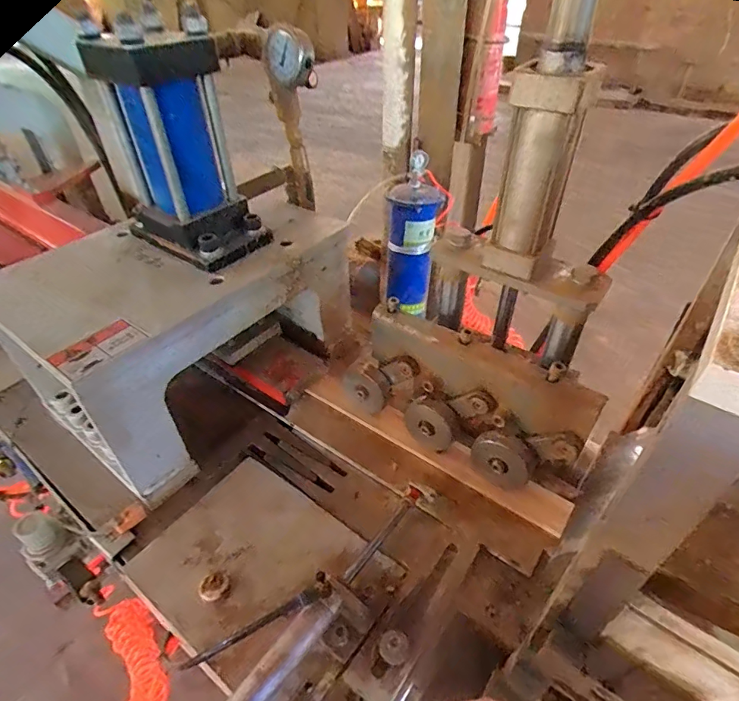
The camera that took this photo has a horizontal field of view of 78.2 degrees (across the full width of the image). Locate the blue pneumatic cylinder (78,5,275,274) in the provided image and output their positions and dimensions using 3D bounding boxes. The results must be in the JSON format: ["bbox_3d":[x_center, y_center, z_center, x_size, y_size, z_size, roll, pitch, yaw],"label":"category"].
[{"bbox_3d":[-0.249,-0.256,0.590,0.176,0.263,0.112,27,49,28],"label":"blue pneumatic cylinder"}]

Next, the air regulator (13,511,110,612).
[{"bbox_3d":[-0.421,0.289,0.617,0.125,0.100,0.067,18,45,21],"label":"air regulator"}]

